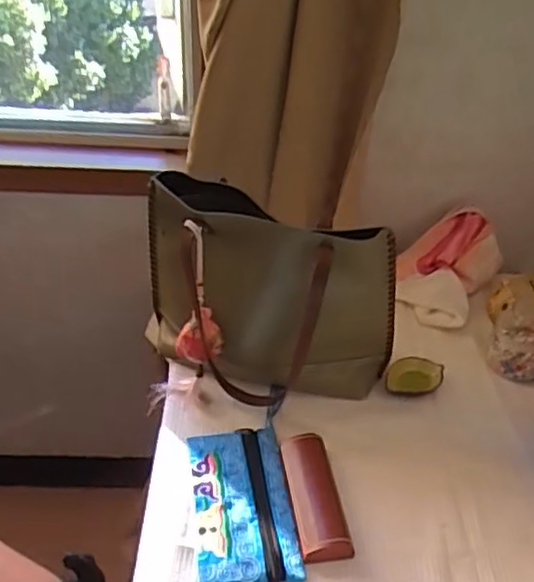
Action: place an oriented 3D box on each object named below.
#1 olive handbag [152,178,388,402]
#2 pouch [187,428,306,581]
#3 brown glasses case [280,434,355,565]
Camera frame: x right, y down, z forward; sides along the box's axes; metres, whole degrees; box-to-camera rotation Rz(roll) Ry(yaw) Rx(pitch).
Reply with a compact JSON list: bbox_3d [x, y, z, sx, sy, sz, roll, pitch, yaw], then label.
[{"bbox_3d":[-0.007,0.019,0.848,0.333,0.285,0.118,13,41,12],"label":"olive handbag"},{"bbox_3d":[-0.030,0.250,0.778,0.113,0.013,0.202,-3,40,-8],"label":"pouch"},{"bbox_3d":[0.054,0.240,0.781,0.059,0.033,0.157,-5,40,-10],"label":"brown glasses case"}]

